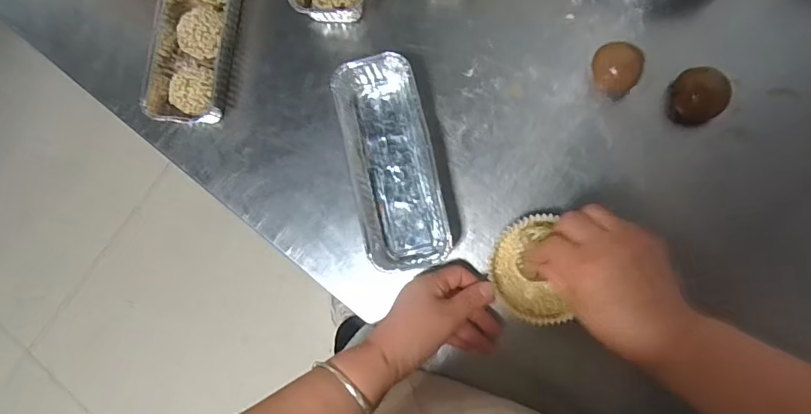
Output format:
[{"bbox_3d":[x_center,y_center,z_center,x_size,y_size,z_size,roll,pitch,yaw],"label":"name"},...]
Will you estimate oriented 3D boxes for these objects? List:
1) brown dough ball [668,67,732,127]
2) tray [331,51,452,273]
[{"bbox_3d":[0.276,-0.103,0.459,0.045,0.029,0.046,-1,84,7],"label":"brown dough ball"},{"bbox_3d":[-0.014,-0.041,0.480,0.082,0.041,0.203,-12,83,6],"label":"tray"}]

